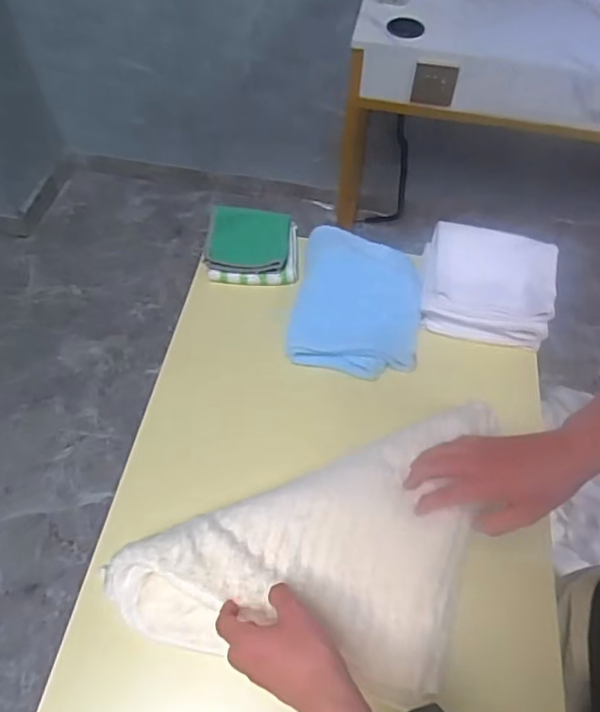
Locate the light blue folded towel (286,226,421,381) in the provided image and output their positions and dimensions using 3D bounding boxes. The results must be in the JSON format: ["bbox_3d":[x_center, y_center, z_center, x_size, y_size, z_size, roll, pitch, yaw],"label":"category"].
[{"bbox_3d":[0.084,-0.083,0.782,0.172,0.040,0.232,10,58,5],"label":"light blue folded towel"}]

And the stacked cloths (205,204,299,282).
[{"bbox_3d":[-0.069,-0.164,0.823,0.142,0.048,0.115,-5,58,-4],"label":"stacked cloths"}]

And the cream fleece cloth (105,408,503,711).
[{"bbox_3d":[0.043,0.204,0.544,0.416,0.065,0.211,-21,59,-16],"label":"cream fleece cloth"}]

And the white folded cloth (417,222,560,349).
[{"bbox_3d":[0.261,-0.101,0.784,0.175,0.070,0.144,12,58,7],"label":"white folded cloth"}]

